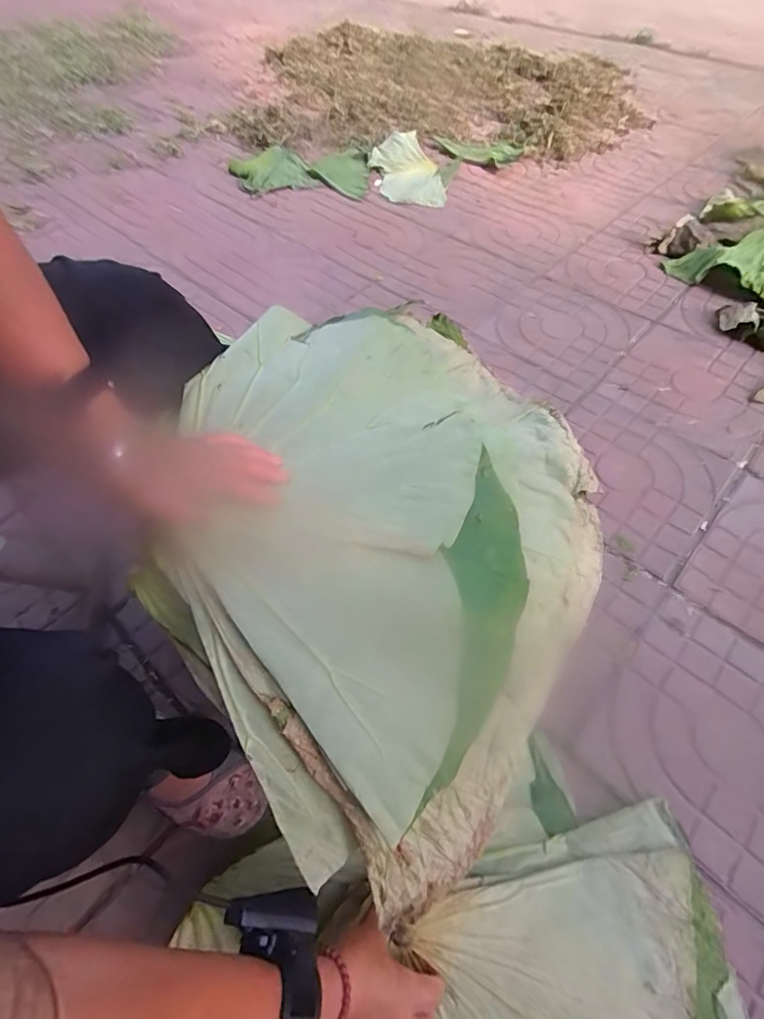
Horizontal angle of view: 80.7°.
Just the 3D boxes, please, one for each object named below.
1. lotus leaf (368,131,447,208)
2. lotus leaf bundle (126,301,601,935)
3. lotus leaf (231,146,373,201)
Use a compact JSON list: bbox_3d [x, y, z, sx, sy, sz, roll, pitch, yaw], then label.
[{"bbox_3d":[0.078,-1.075,1.431,0.191,0.044,0.452,-14,59,-5],"label":"lotus leaf"},{"bbox_3d":[-0.012,-0.001,0.464,0.491,0.121,0.467,37,68,23],"label":"lotus leaf bundle"},{"bbox_3d":[-0.263,-1.081,1.443,0.440,0.035,0.284,4,59,6],"label":"lotus leaf"}]

